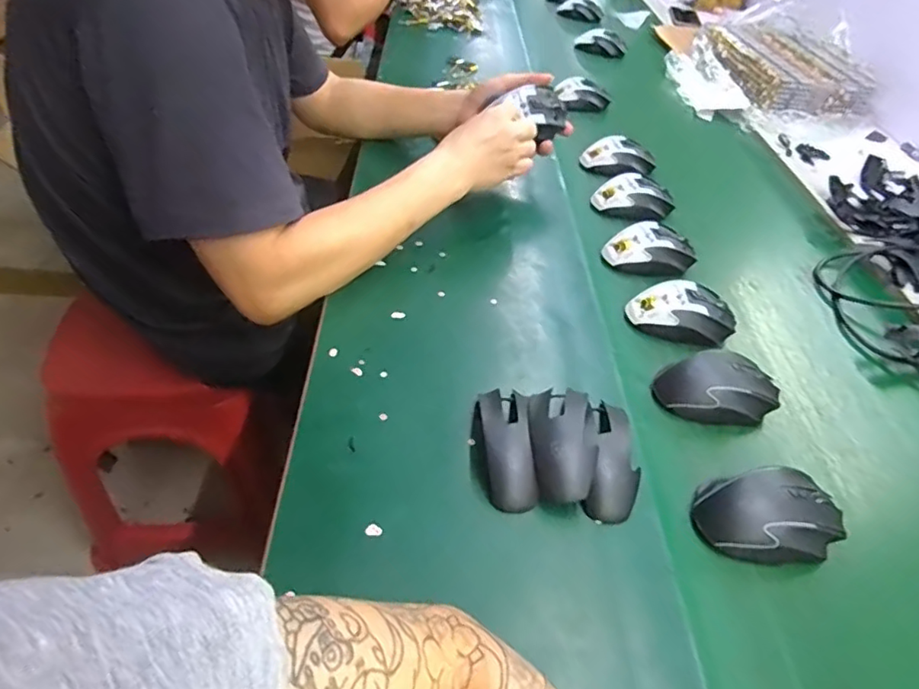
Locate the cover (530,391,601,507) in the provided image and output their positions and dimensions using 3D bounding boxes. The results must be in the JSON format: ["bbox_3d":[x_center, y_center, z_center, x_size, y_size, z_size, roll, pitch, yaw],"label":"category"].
[{"bbox_3d":[0.084,0.080,0.486,0.057,0.034,0.109,6,45,-2],"label":"cover"}]

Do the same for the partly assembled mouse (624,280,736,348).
[{"bbox_3d":[0.247,-0.035,0.639,0.117,0.038,0.065,9,45,0],"label":"partly assembled mouse"}]

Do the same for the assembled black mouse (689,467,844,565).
[{"bbox_3d":[0.252,0.140,0.466,0.116,0.047,0.068,2,45,-7],"label":"assembled black mouse"}]

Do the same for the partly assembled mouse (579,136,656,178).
[{"bbox_3d":[0.247,-0.291,0.894,0.111,0.036,0.056,1,45,-8],"label":"partly assembled mouse"}]

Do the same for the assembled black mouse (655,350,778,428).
[{"bbox_3d":[0.253,0.043,0.562,0.116,0.041,0.064,6,45,-2],"label":"assembled black mouse"}]

